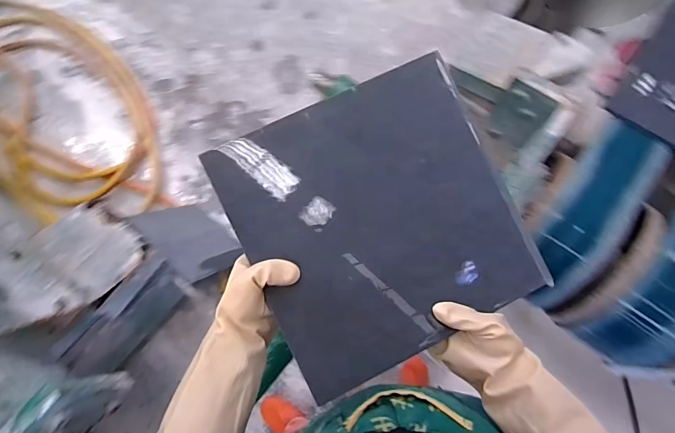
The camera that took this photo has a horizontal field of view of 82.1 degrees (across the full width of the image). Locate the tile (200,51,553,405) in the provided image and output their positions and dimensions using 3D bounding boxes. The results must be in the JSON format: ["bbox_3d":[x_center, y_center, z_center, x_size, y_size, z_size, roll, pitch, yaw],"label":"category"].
[{"bbox_3d":[0.047,0.004,0.437,0.294,0.014,0.296,-26,89,-4],"label":"tile"}]

